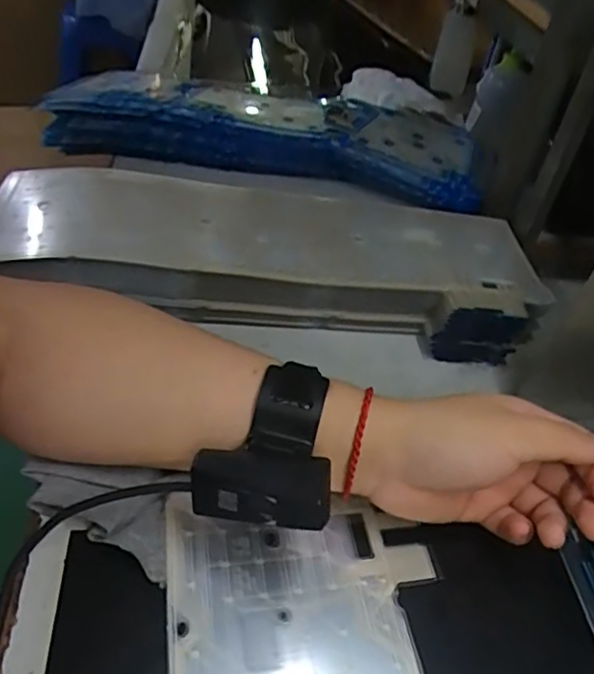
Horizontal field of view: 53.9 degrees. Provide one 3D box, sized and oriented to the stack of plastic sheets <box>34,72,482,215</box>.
[{"bbox_3d":[-0.029,-0.229,0.621,0.455,0.061,0.168,12,43,0],"label":"stack of plastic sheets"}]

